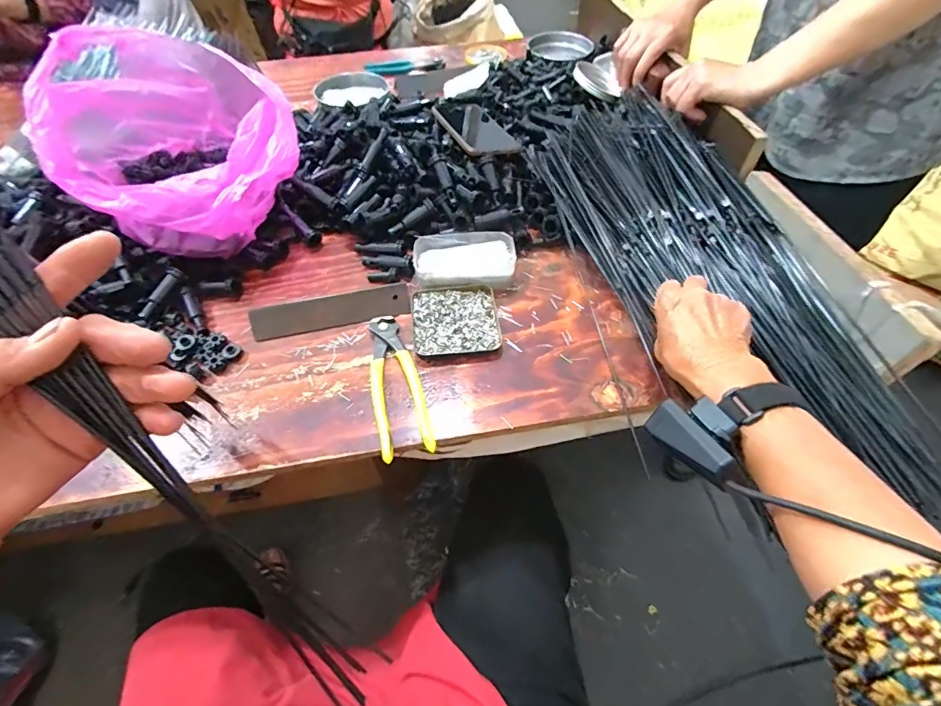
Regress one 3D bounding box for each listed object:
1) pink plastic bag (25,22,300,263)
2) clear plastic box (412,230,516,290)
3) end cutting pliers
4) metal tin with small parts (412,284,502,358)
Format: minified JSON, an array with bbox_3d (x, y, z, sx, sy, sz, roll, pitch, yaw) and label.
[{"bbox_3d":[-0.341,-0.249,0.535,0.248,0.167,0.255,-17,57,-11],"label":"pink plastic bag"},{"bbox_3d":[-0.007,-0.111,0.532,0.120,0.034,0.066,-2,55,0],"label":"clear plastic box"},{"bbox_3d":[-0.078,0.029,0.450,0.050,0.015,0.163,-13,56,-9],"label":"end cutting pliers"},{"bbox_3d":[-0.017,-0.038,0.499,0.095,0.013,0.093,-6,55,-4],"label":"metal tin with small parts"}]

